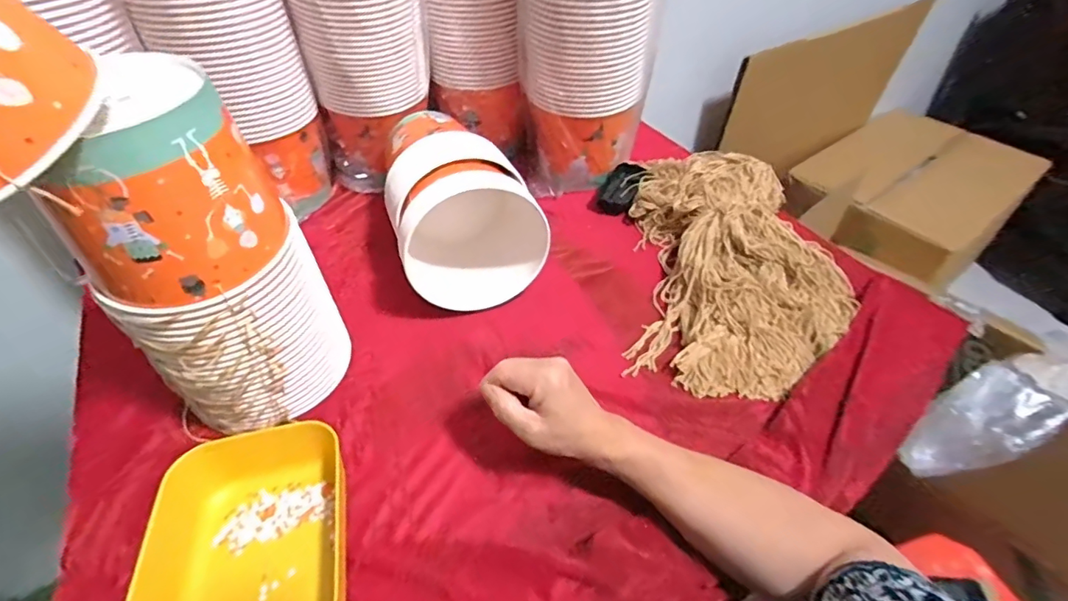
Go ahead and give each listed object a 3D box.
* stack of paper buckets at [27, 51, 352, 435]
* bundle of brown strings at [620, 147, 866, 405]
[{"bbox_3d":[-0.276,-0.022,0.445,0.121,0.312,0.143,-3,46,-1],"label":"stack of paper buckets"},{"bbox_3d":[0.248,-0.061,0.640,0.249,0.078,0.393,6,46,6],"label":"bundle of brown strings"}]

